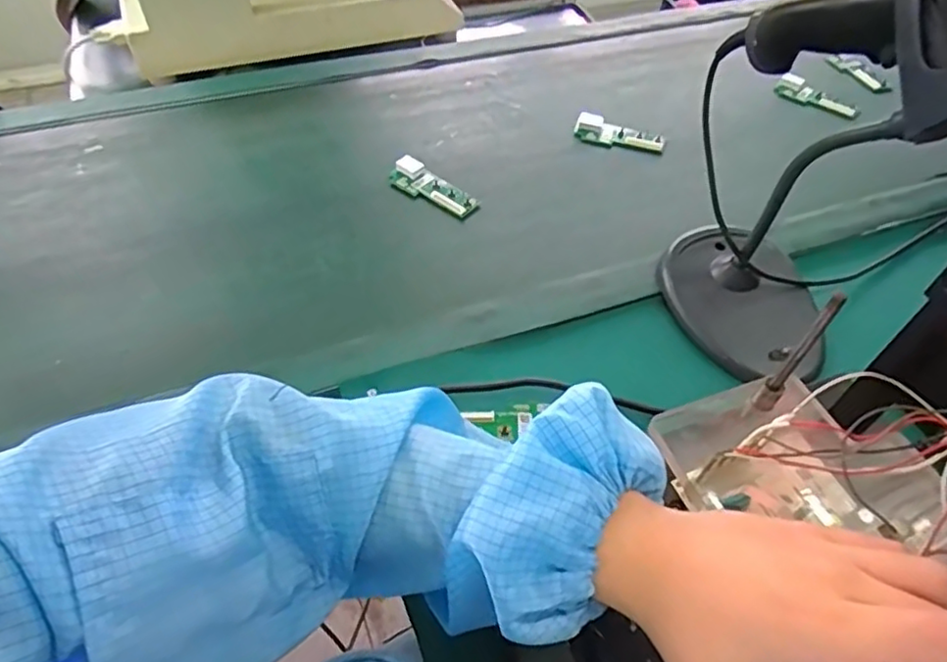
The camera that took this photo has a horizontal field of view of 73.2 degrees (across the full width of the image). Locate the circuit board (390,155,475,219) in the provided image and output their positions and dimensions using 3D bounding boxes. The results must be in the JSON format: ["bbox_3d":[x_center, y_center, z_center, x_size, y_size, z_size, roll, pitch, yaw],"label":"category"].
[{"bbox_3d":[-0.042,-0.145,0.643,0.096,0.015,0.036,34,55,24],"label":"circuit board"}]

